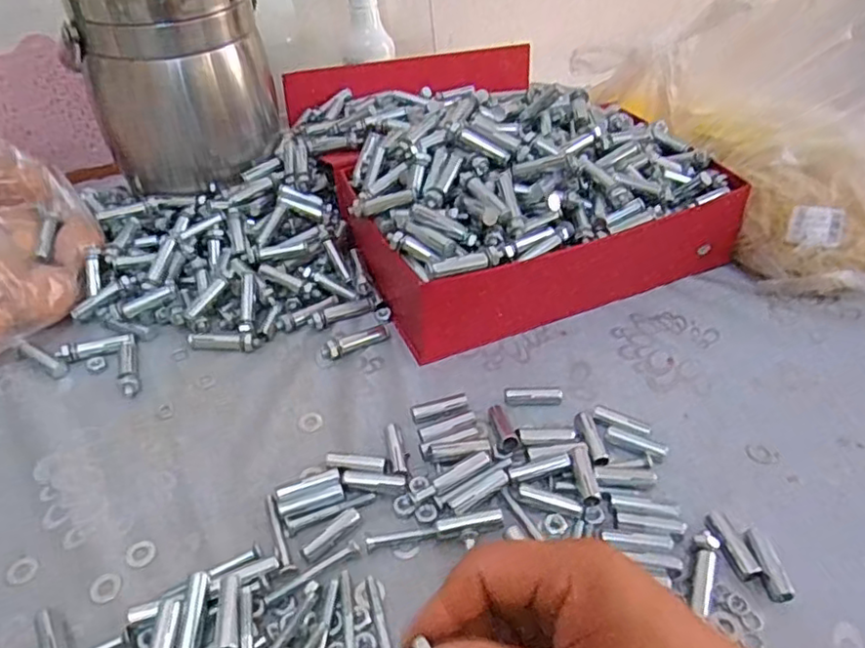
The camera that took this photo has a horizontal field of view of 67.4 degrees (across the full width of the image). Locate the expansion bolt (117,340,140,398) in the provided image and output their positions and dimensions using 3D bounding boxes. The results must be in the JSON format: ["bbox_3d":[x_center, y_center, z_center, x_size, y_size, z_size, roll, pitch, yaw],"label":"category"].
[{"bbox_3d":[-0.228,0.032,0.484,0.013,0.009,0.056,-14,44,-15],"label":"expansion bolt"}]

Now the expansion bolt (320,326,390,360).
[{"bbox_3d":[-0.059,0.013,0.501,0.056,0.012,0.013,-23,47,-23],"label":"expansion bolt"}]

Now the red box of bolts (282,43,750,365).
[{"bbox_3d":[0.051,-0.163,0.612,0.300,0.119,0.368,-16,44,-16],"label":"red box of bolts"}]

